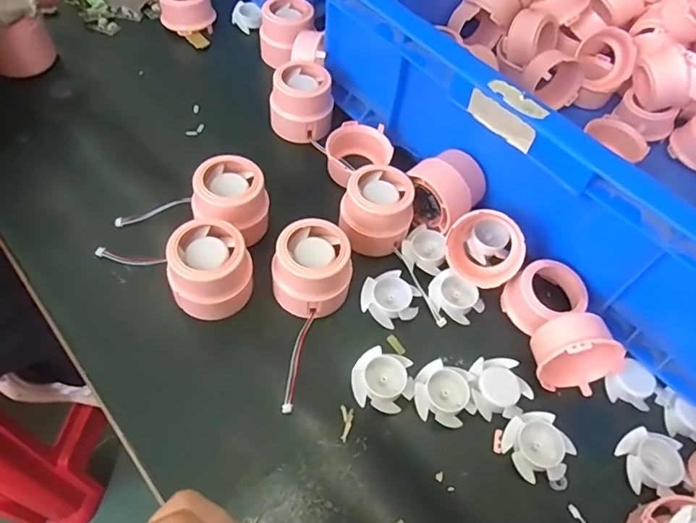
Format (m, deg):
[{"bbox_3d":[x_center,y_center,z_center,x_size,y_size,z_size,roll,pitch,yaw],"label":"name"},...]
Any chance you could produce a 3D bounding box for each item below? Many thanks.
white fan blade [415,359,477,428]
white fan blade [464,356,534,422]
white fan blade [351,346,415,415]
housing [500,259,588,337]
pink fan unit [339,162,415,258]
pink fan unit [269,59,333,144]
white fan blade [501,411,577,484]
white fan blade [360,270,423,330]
[{"bbox_3d":[0.062,0.085,0.330,0.038,0.013,0.037,3,57,-4],"label":"white fan blade"},{"bbox_3d":[0.098,0.082,0.334,0.039,0.011,0.040,12,57,2],"label":"white fan blade"},{"bbox_3d":[0.022,0.076,0.330,0.038,0.010,0.036,14,57,3],"label":"white fan blade"},{"bbox_3d":[0.137,0.025,0.362,0.049,0.031,0.041,-14,60,-14],"label":"housing"},{"bbox_3d":[0.023,-0.039,0.382,0.052,0.040,0.062,14,57,3],"label":"pink fan unit"},{"bbox_3d":[-0.041,-0.140,0.448,0.051,0.048,0.052,2,57,-5],"label":"pink fan unit"},{"bbox_3d":[0.116,0.114,0.315,0.036,0.014,0.038,3,57,-4],"label":"white fan blade"},{"bbox_3d":[0.030,0.026,0.363,0.035,0.010,0.038,-34,66,-24],"label":"white fan blade"}]

